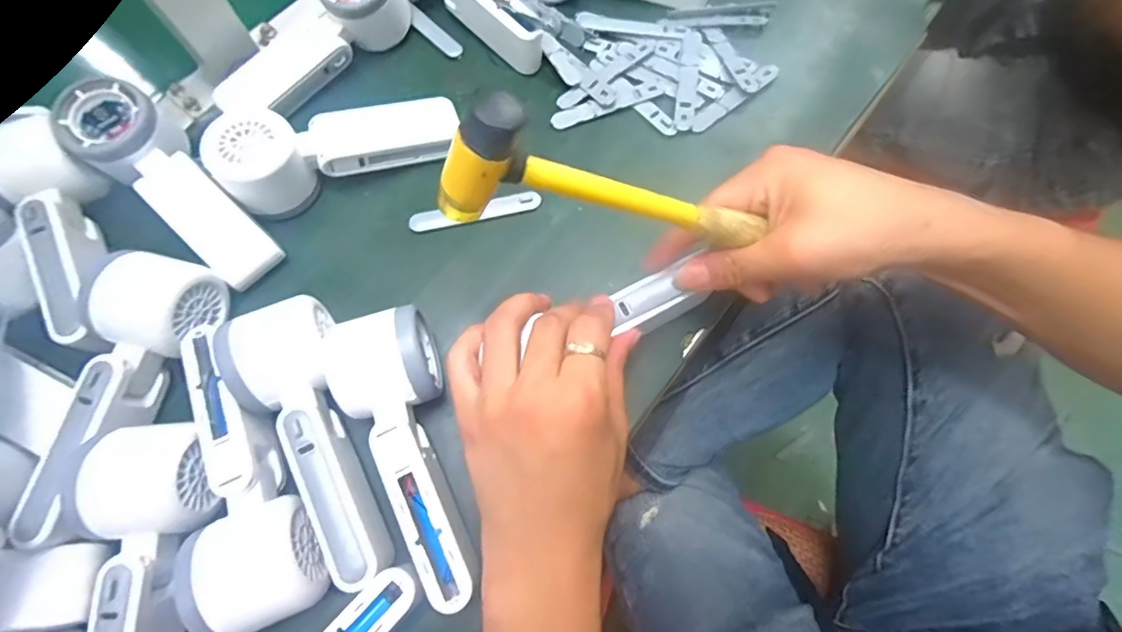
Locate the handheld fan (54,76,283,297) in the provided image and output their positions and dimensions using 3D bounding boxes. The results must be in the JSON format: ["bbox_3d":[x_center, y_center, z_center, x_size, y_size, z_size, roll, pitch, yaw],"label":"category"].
[{"bbox_3d":[-0.266,-0.088,0.358,0.172,0.048,0.059,45,75,-1],"label":"handheld fan"}]

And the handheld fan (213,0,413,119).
[{"bbox_3d":[-0.186,-0.211,0.389,0.073,0.062,0.165,37,74,12],"label":"handheld fan"}]

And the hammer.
[{"bbox_3d":[0.026,-0.055,0.245,0.160,0.056,0.021,9,68,-25],"label":"hammer"}]

